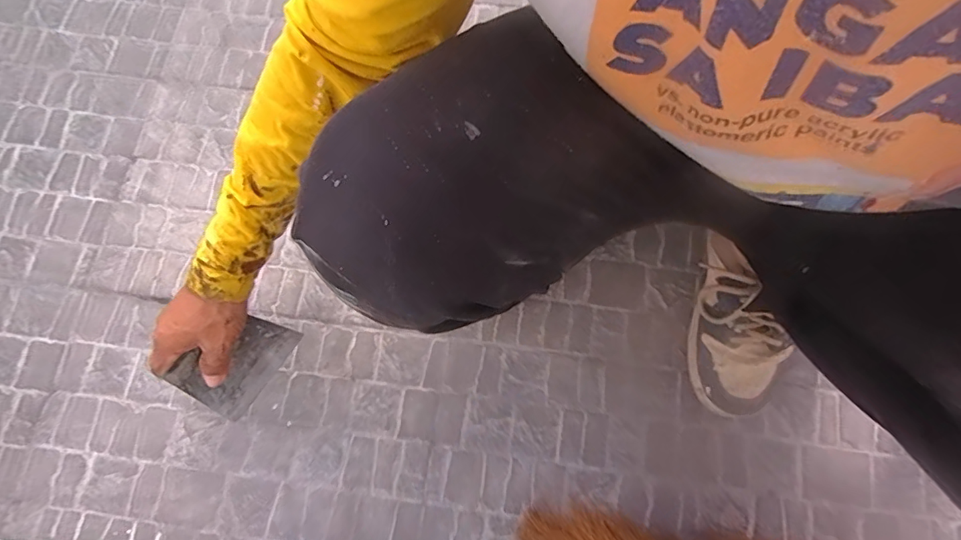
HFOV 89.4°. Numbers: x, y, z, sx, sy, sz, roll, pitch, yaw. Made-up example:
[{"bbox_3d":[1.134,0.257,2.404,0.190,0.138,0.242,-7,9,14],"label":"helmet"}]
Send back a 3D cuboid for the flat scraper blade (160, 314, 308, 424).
[{"bbox_3d":[-0.251,0.093,0.502,0.007,0.087,0.107,22,68,44],"label":"flat scraper blade"}]

